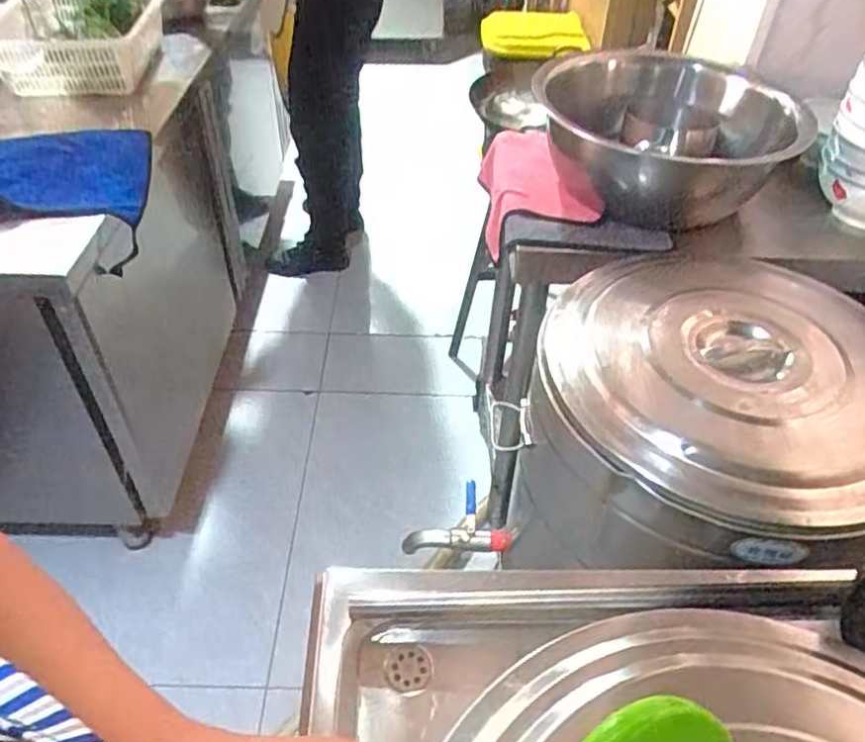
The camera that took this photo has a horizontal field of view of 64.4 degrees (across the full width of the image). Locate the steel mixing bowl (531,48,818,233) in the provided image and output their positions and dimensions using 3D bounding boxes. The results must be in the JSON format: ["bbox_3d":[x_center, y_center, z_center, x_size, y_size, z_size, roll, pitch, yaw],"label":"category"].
[{"bbox_3d":[0.394,-0.385,1.160,0.413,0.164,0.332,4,44,2],"label":"steel mixing bowl"}]

